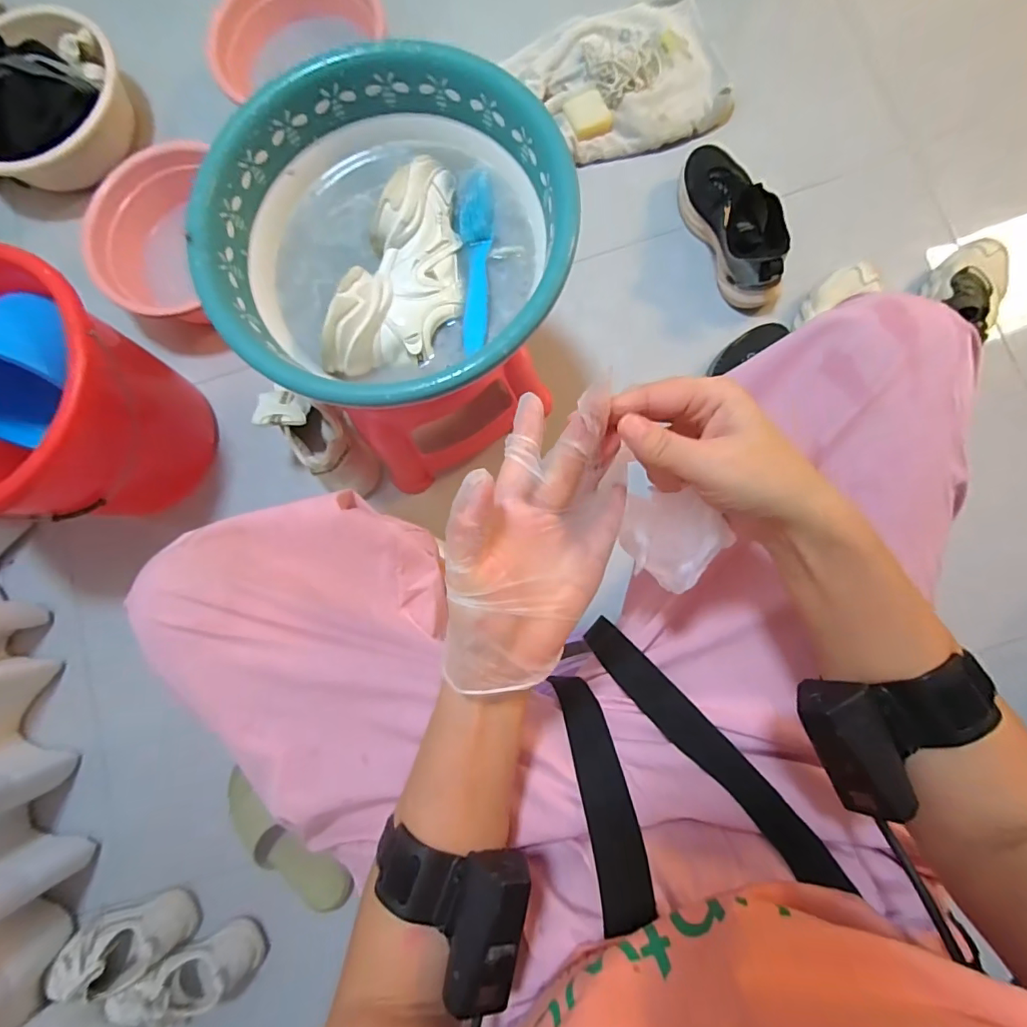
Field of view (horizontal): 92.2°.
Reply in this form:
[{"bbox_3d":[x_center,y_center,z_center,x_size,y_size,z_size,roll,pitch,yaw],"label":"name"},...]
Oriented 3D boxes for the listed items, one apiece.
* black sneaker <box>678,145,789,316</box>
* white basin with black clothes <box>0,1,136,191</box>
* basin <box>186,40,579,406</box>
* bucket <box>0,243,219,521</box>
[{"bbox_3d":[0.355,-0.470,0.789,0.096,0.083,0.281,-22,82,1],"label":"black sneaker"},{"bbox_3d":[-0.849,-0.766,0.900,0.281,0.159,0.298,0,83,4],"label":"white basin with black clothes"},{"bbox_3d":[-0.122,-0.278,0.512,0.355,0.098,0.354,0,83,4],"label":"basin"},{"bbox_3d":[-0.619,-0.129,0.677,0.256,0.288,0.315,28,86,7],"label":"bucket"}]

